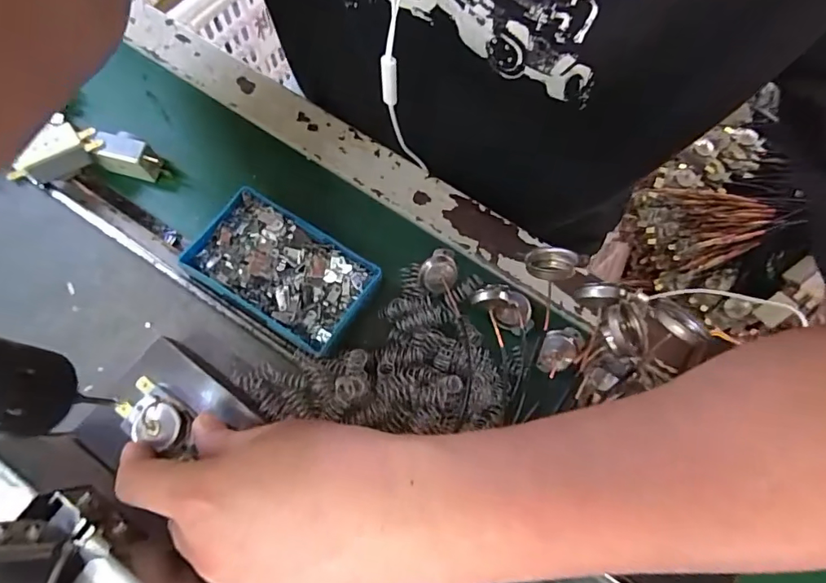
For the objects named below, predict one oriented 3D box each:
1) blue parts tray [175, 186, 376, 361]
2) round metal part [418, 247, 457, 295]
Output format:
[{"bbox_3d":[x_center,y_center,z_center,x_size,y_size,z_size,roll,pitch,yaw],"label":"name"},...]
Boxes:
[{"bbox_3d":[-0.086,-0.014,0.329,0.114,0.024,0.069,32,75,8],"label":"blue parts tray"},{"bbox_3d":[0.018,-0.014,0.333,0.024,0.018,0.027,11,73,2],"label":"round metal part"}]

